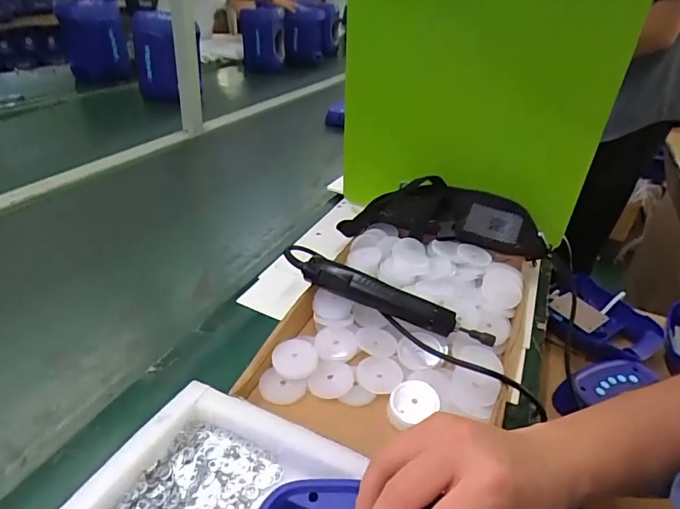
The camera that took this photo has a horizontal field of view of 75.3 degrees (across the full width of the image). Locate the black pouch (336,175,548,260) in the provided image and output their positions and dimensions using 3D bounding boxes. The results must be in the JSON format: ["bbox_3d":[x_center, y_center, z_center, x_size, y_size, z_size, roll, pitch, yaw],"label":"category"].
[{"bbox_3d":[0.159,-0.052,0.704,0.309,0.086,0.108,3,33,-2],"label":"black pouch"}]

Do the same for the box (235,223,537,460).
[{"bbox_3d":[0.082,0.076,0.560,0.306,0.054,0.370,14,34,15],"label":"box"}]

